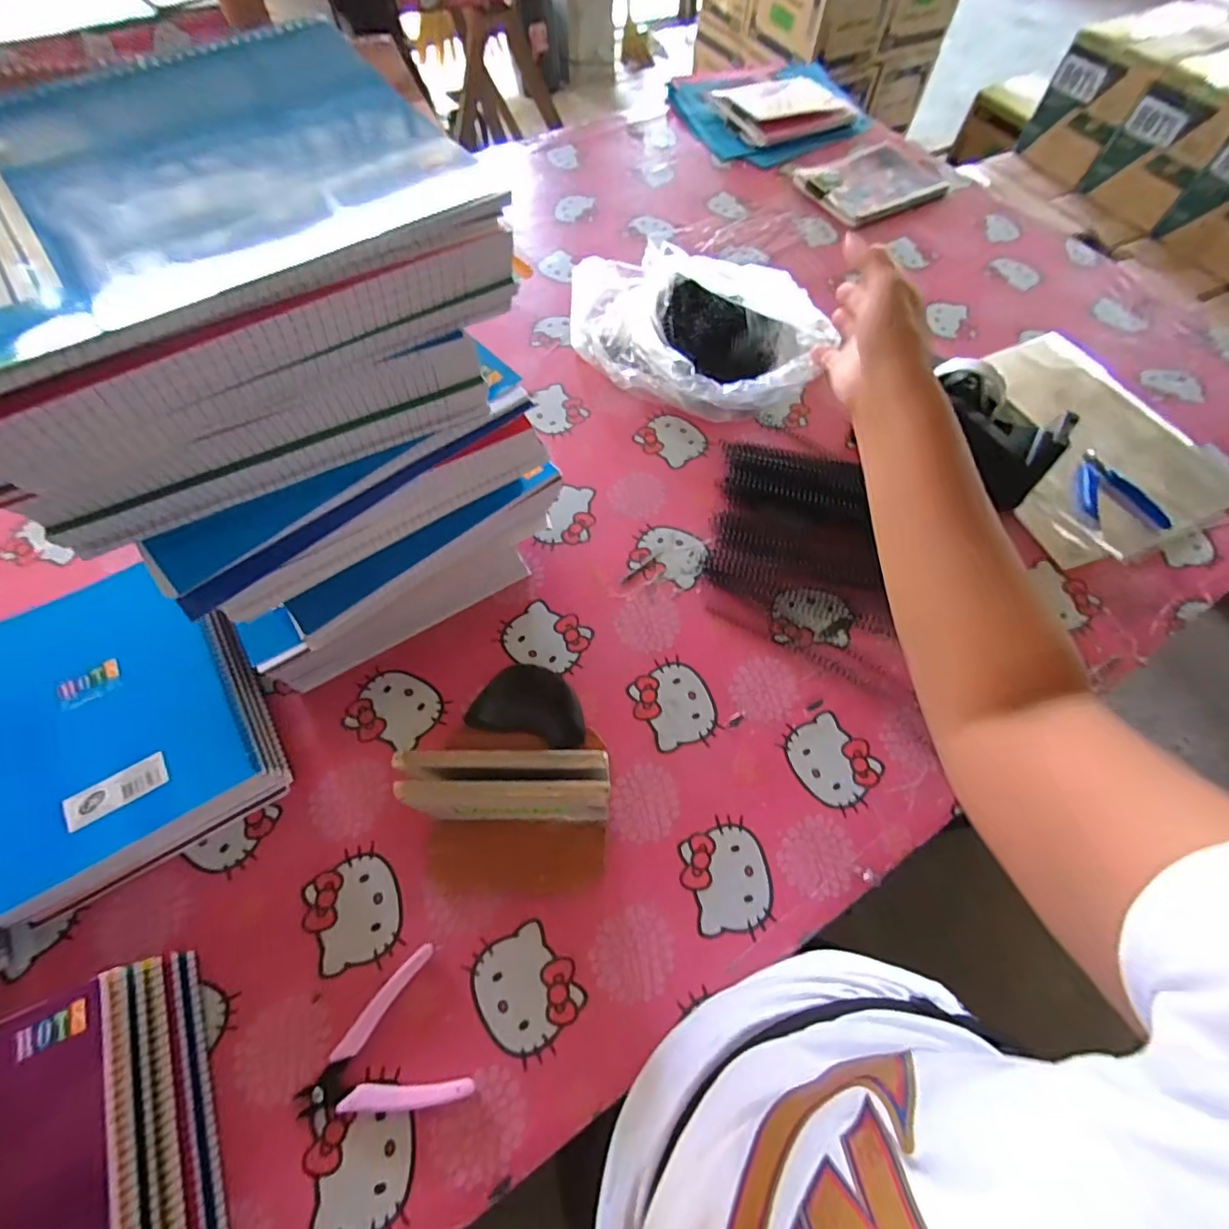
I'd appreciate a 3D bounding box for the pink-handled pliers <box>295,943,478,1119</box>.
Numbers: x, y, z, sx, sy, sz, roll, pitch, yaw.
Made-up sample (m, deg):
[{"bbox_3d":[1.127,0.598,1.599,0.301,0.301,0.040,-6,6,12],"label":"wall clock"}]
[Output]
[{"bbox_3d":[-0.173,0.323,0.392,0.111,0.017,0.099,-25,68,-12],"label":"pink-handled pliers"}]

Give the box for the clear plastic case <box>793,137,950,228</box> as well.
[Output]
[{"bbox_3d":[0.439,-0.730,0.904,0.240,0.023,0.169,-26,68,-13],"label":"clear plastic case"}]

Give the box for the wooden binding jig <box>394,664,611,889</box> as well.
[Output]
[{"bbox_3d":[-0.080,0.126,0.427,0.151,0.122,0.174,1,65,-1],"label":"wooden binding jig"}]

